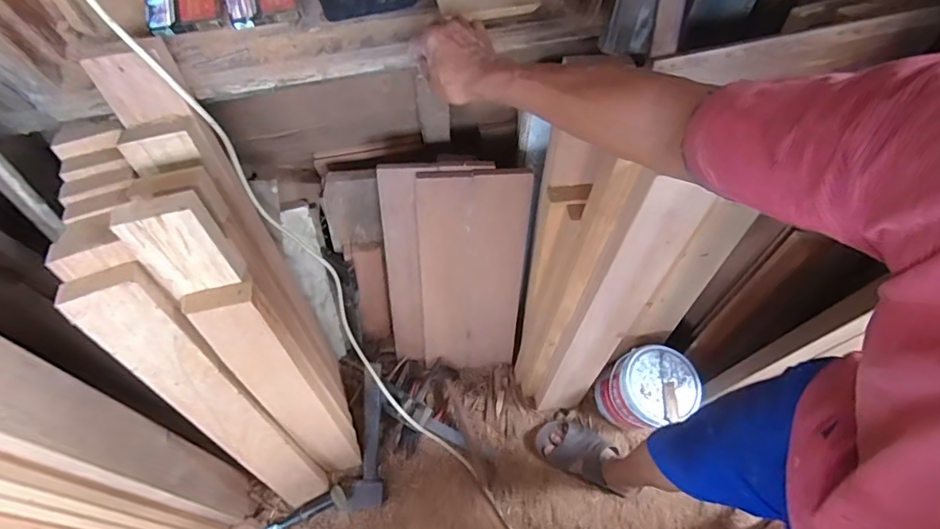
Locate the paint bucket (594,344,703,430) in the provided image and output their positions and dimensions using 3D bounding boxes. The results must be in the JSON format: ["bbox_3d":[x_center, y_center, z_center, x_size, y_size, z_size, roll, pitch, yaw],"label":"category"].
[{"bbox_3d":[0.433,0.301,1.197,0.192,0.208,0.171,-22,73,-10],"label":"paint bucket"}]

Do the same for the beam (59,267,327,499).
[{"bbox_3d":[-0.413,0.275,0.859,0.107,0.756,0.041,-20,48,-9],"label":"beam"}]

